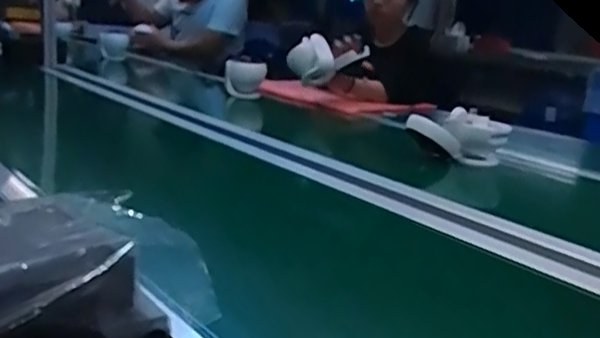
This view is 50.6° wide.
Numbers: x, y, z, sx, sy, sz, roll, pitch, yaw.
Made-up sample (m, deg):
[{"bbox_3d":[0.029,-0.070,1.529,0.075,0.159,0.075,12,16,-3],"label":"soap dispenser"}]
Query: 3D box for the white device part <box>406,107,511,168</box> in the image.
[{"bbox_3d":[0.303,-0.062,1.232,0.192,0.095,0.073,7,15,6],"label":"white device part"}]

